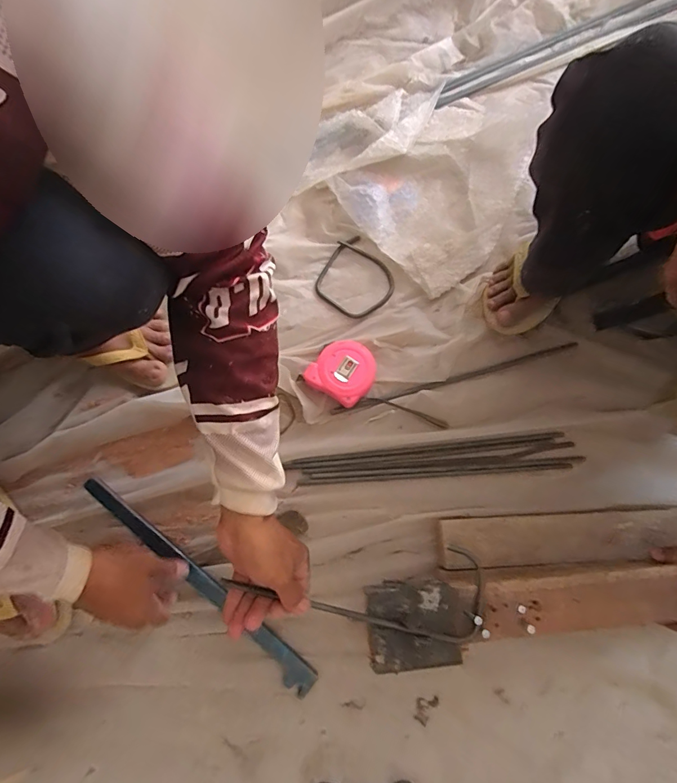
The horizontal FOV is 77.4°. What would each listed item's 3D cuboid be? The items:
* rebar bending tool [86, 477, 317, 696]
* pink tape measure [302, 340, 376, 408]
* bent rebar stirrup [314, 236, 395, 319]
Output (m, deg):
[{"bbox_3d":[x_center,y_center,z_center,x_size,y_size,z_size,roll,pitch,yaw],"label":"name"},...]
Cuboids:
[{"bbox_3d":[-0.180,0.243,0.539,0.381,0.019,0.031,40,81,4],"label":"rebar bending tool"},{"bbox_3d":[0.007,-0.028,0.601,0.086,0.037,0.084,29,79,7],"label":"pink tape measure"},{"bbox_3d":[0.027,-0.172,0.654,0.114,0.017,0.113,34,80,8],"label":"bent rebar stirrup"}]

